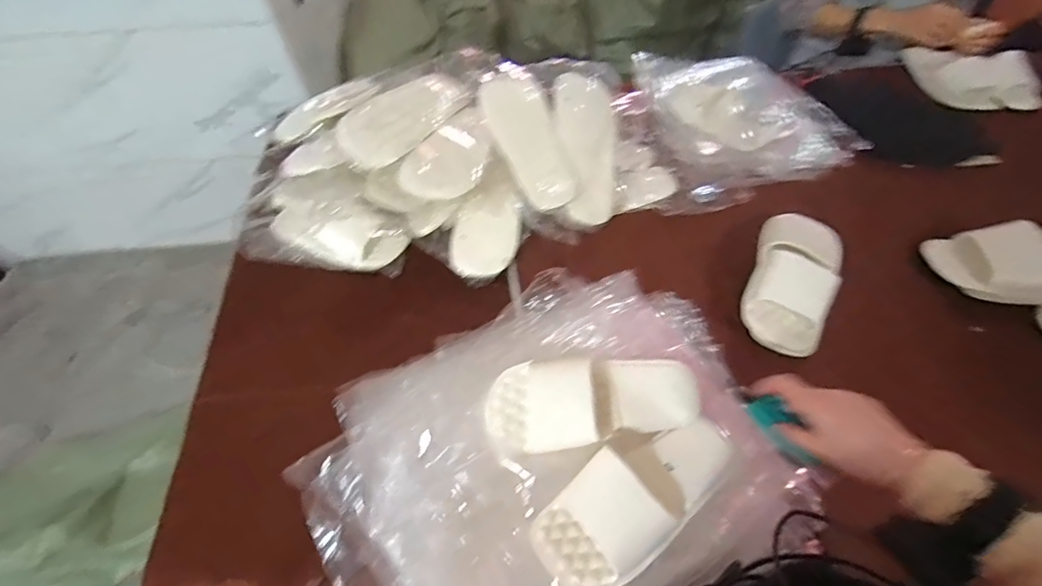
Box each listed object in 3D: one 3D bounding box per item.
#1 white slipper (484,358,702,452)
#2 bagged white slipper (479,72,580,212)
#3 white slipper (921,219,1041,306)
[{"bbox_3d":[0.088,0.128,0.563,0.256,0.073,0.098,-9,57,-5],"label":"white slipper"},{"bbox_3d":[0.016,-0.244,0.743,0.102,0.041,0.242,-23,86,-14],"label":"bagged white slipper"},{"bbox_3d":[0.793,-0.039,0.705,0.326,0.058,0.116,4,57,4],"label":"white slipper"}]

